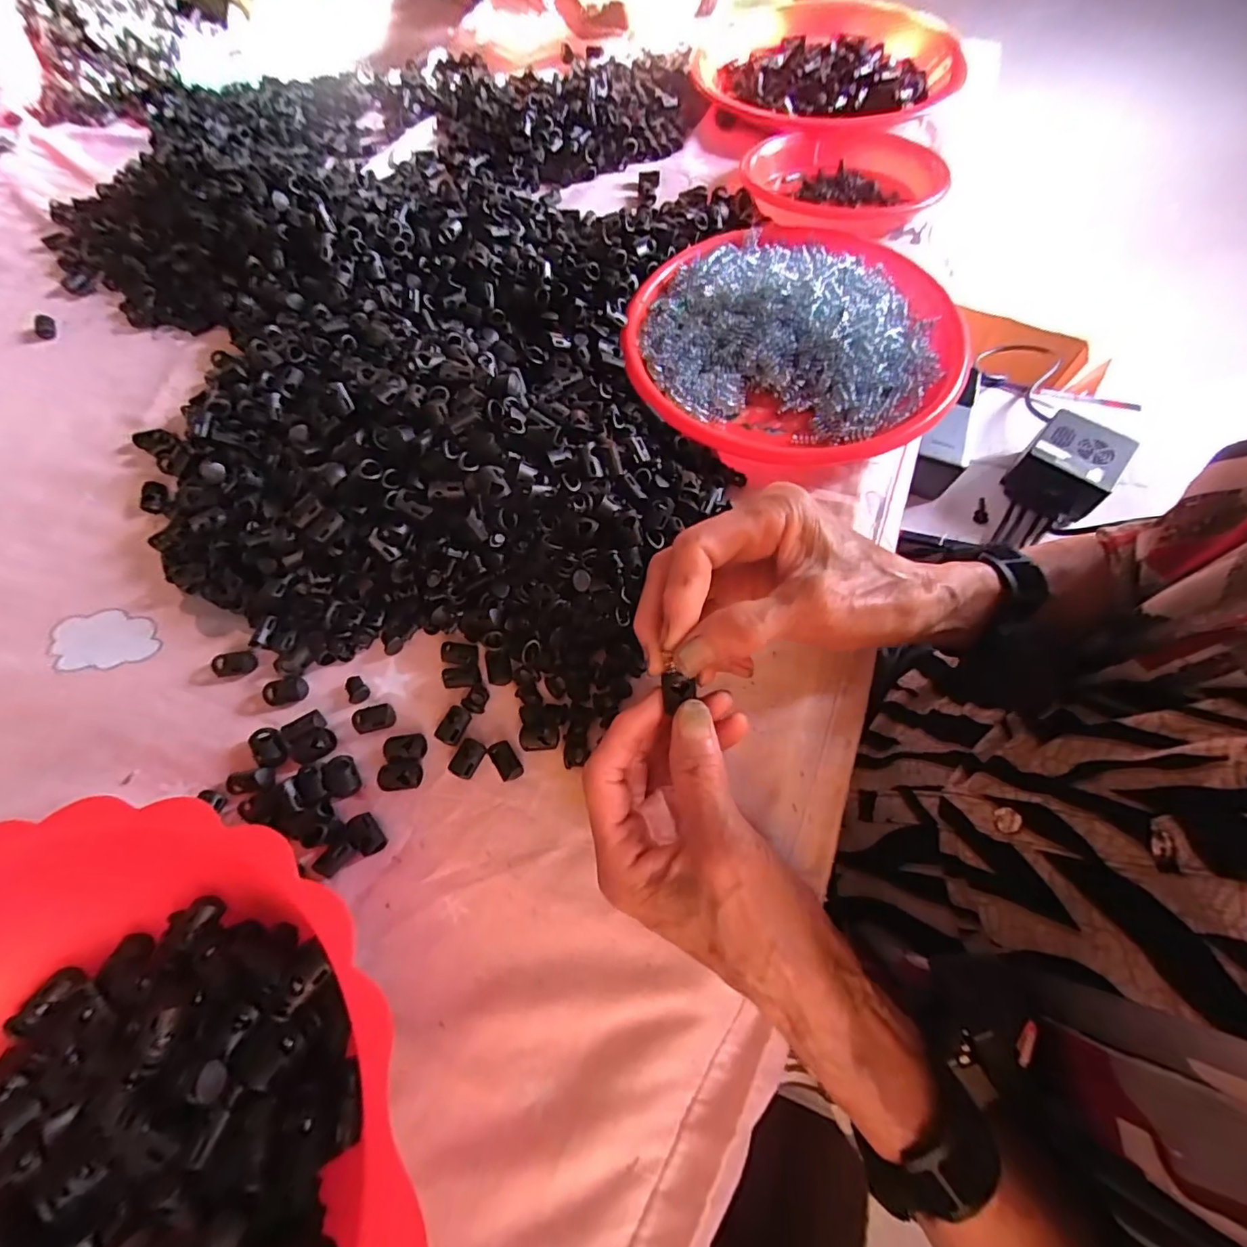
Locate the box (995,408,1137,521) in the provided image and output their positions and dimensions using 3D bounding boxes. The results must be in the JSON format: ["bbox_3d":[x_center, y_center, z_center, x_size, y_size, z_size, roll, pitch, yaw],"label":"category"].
[{"bbox_3d":[0.405,-0.143,0.495,0.071,0.044,0.084,39,73,17],"label":"box"}]

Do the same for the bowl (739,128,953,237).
[{"bbox_3d":[0.176,-0.364,0.447,0.149,0.039,0.157,-1,66,2],"label":"bowl"}]

